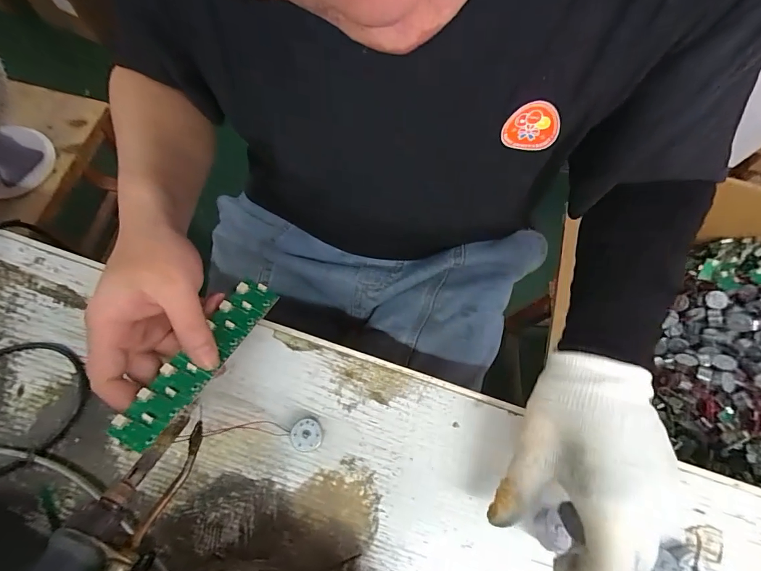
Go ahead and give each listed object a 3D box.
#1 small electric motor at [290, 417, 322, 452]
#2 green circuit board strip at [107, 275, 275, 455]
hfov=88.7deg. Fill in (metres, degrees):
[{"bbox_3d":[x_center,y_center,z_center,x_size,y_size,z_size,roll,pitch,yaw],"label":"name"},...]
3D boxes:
[{"bbox_3d":[-0.055,0.113,0.295,0.023,0.014,0.023,1,69,-2],"label":"small electric motor"},{"bbox_3d":[-0.127,0.050,0.276,0.028,0.010,0.137,29,57,8],"label":"green circuit board strip"}]

